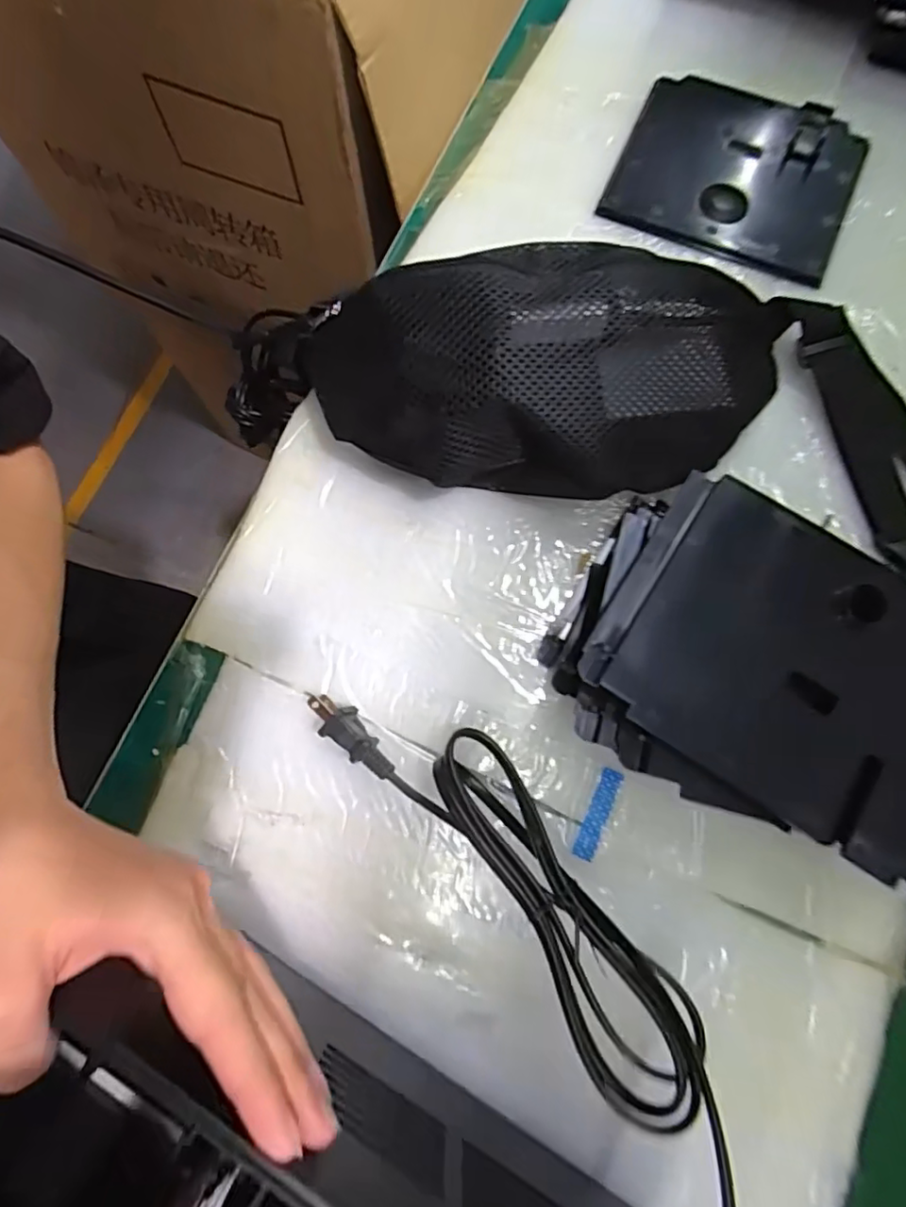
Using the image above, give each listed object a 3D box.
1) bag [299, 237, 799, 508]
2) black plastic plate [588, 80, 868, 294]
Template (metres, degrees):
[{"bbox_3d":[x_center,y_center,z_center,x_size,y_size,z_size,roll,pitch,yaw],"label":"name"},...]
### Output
[{"bbox_3d":[0.052,-0.132,0.327,0.279,0.090,0.141,6,78,2],"label":"bag"},{"bbox_3d":[0.193,-0.294,0.399,0.151,0.015,0.136,23,79,6],"label":"black plastic plate"}]

